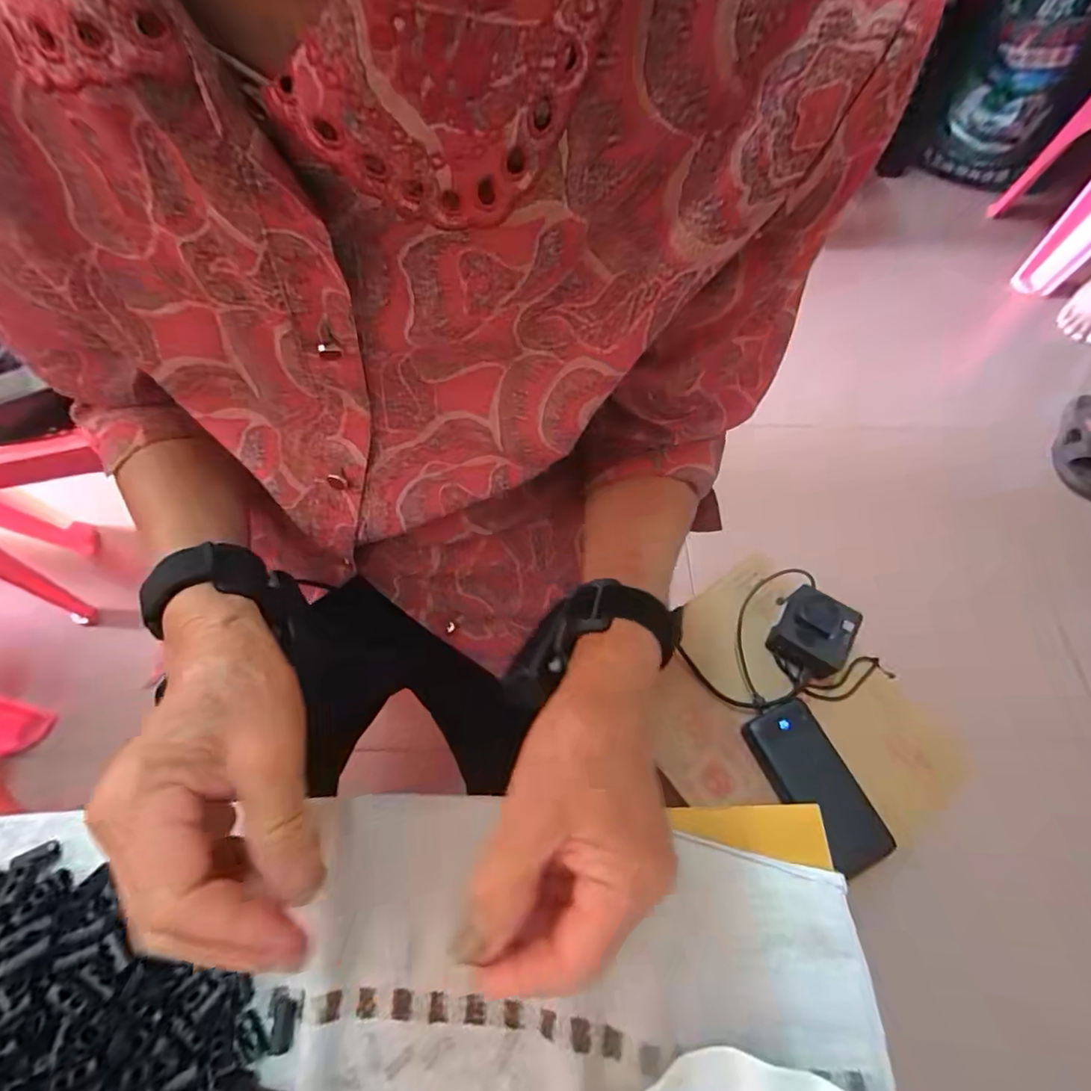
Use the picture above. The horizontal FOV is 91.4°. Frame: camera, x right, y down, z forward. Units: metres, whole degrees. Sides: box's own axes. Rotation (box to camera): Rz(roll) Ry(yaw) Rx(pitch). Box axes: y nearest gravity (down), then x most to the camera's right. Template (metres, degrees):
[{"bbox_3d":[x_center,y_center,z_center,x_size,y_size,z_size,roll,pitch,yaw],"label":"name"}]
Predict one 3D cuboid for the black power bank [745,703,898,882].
[{"bbox_3d":[0.268,0.238,0.534,0.076,0.028,0.152,-16,64,-10],"label":"black power bank"}]

